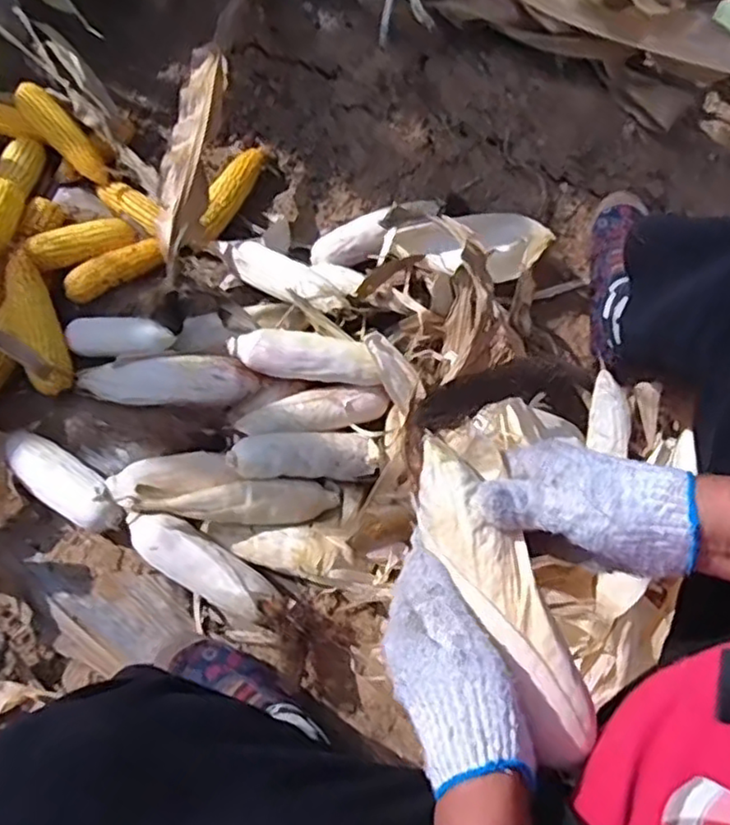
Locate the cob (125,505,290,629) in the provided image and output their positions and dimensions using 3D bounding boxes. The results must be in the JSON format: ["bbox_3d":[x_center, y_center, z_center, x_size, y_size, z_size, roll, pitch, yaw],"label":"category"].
[{"bbox_3d":[-0.183,0.171,0.738,0.192,0.051,0.060,28,69,10],"label":"cob"}]

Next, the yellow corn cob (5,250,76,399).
[{"bbox_3d":[-0.420,-0.117,0.837,0.049,0.041,0.185,-19,85,-9],"label":"yellow corn cob"}]

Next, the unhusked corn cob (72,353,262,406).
[{"bbox_3d":[-0.248,-0.042,0.816,0.229,0.051,0.054,5,67,0],"label":"unhusked corn cob"}]

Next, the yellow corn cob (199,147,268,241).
[{"bbox_3d":[-0.197,-0.326,0.969,0.049,0.044,0.183,29,69,10],"label":"yellow corn cob"}]

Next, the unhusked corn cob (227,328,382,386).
[{"bbox_3d":[-0.074,-0.070,0.792,0.182,0.042,0.051,5,67,0],"label":"unhusked corn cob"}]

